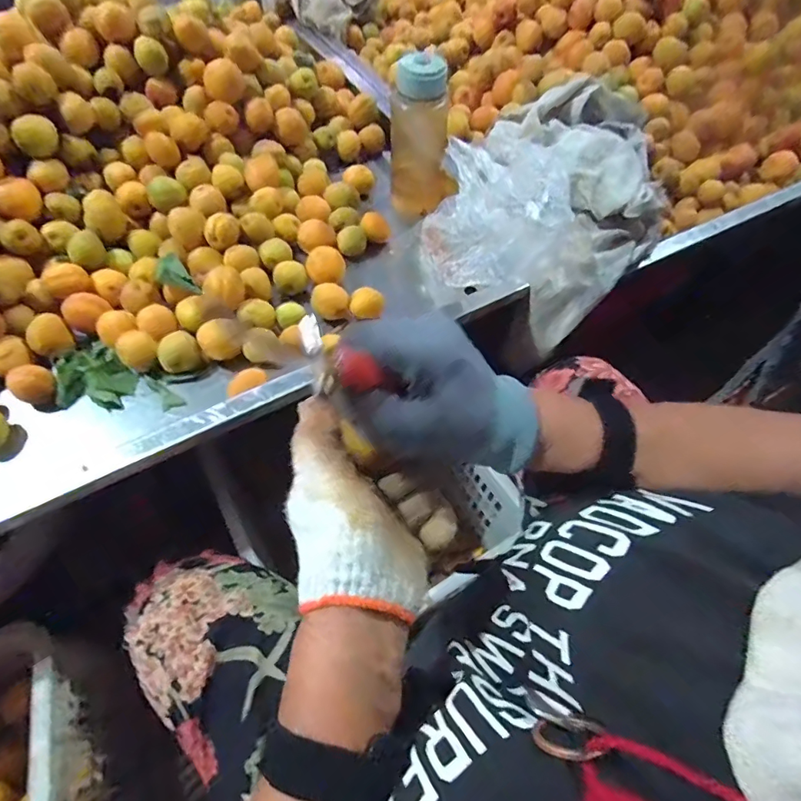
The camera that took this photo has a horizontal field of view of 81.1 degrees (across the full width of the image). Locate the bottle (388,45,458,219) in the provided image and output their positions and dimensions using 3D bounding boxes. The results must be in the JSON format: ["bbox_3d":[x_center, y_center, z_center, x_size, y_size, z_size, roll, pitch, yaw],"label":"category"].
[{"bbox_3d":[0.034,-0.388,0.693,0.086,0.212,0.075,-7,60,-8],"label":"bottle"}]

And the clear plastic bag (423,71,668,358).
[{"bbox_3d":[0.206,-0.273,0.646,0.269,0.165,0.368,36,63,17],"label":"clear plastic bag"}]

